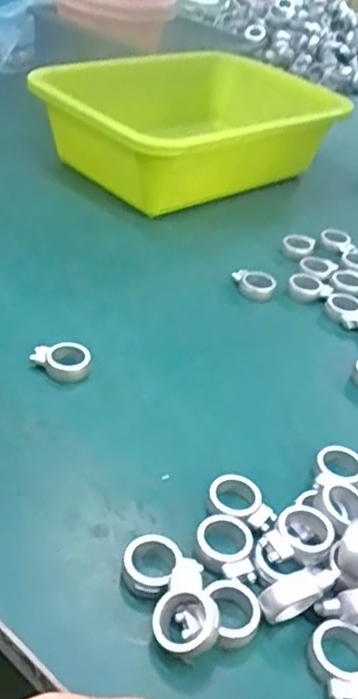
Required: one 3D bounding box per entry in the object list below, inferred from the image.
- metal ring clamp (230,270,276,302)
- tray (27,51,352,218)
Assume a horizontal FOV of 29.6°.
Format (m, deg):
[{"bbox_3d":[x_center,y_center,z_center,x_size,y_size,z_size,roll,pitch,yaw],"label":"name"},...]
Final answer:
[{"bbox_3d":[0.055,-0.047,0.502,0.031,0.014,0.024,10,37,2],"label":"metal ring clamp"},{"bbox_3d":[0.018,-0.216,0.656,0.276,0.082,0.215,-26,48,-37],"label":"tray"}]

